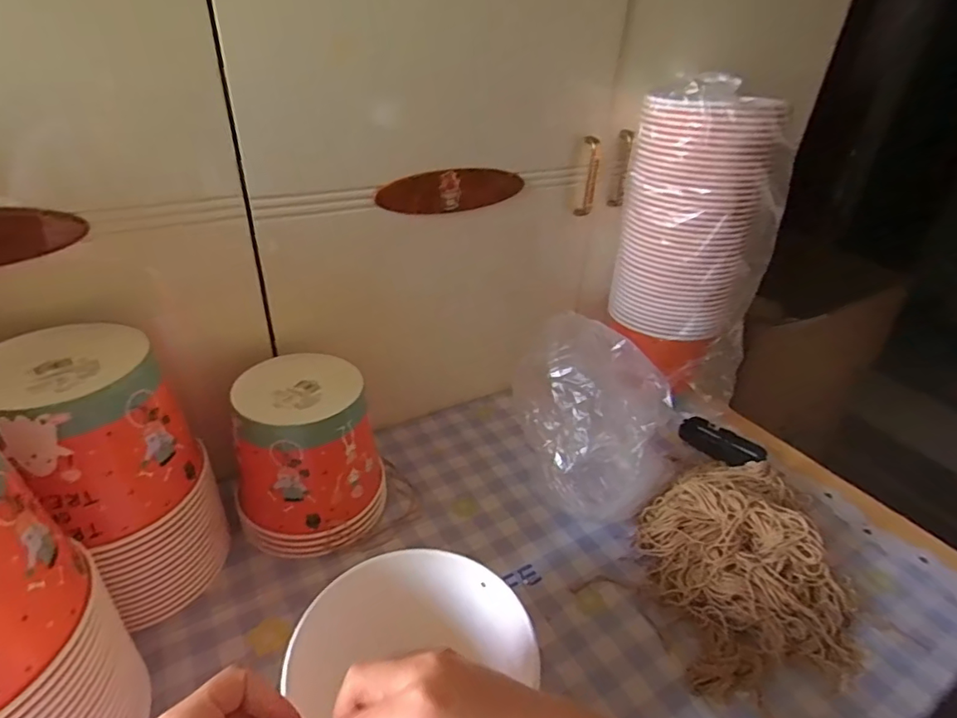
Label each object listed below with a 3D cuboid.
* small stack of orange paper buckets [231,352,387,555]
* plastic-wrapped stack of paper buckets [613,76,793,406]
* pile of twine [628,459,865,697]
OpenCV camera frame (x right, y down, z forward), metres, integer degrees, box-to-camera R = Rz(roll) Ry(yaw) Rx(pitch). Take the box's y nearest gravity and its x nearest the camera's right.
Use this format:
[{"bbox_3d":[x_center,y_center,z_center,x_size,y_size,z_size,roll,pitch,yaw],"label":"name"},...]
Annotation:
[{"bbox_3d":[-0.181,0.105,0.571,0.153,0.166,0.137,-6,33,-16],"label":"small stack of orange paper buckets"},{"bbox_3d":[0.291,-0.151,0.726,0.151,0.396,0.168,-17,38,-28],"label":"plastic-wrapped stack of paper buckets"},{"bbox_3d":[0.281,0.199,0.563,0.201,0.075,0.255,0,32,-6],"label":"pile of twine"}]

